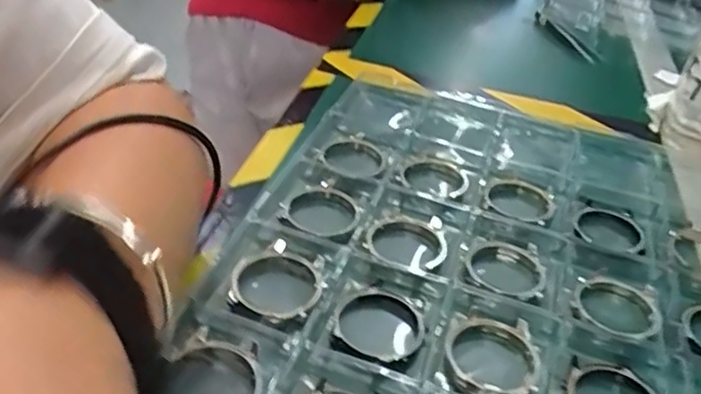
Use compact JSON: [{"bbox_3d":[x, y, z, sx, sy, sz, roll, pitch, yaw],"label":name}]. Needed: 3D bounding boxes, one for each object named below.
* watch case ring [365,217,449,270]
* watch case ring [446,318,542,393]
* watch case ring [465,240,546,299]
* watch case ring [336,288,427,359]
[{"bbox_3d":[0.034,0.026,0.378,0.052,0.005,0.048,5,36,-4],"label":"watch case ring"},{"bbox_3d":[0.071,0.077,0.316,0.047,0.006,0.046,5,36,-4],"label":"watch case ring"},{"bbox_3d":[0.090,0.041,0.369,0.046,0.009,0.053,18,37,14],"label":"watch case ring"},{"bbox_3d":[0.016,0.063,0.327,0.046,0.006,0.044,5,36,-4],"label":"watch case ring"}]

